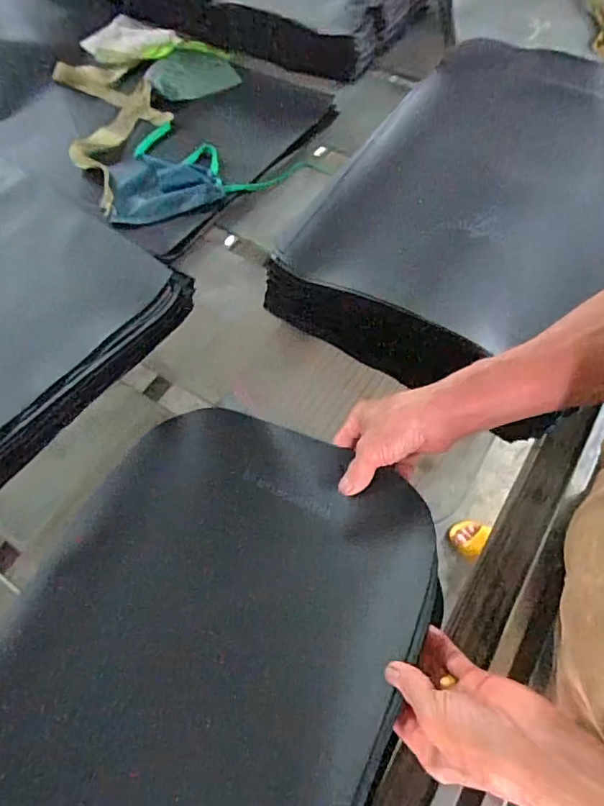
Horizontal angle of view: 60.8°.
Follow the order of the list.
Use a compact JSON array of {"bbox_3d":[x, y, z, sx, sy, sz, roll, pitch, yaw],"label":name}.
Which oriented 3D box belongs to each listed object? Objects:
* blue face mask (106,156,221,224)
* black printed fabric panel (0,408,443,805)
[{"bbox_3d":[-0.189,-0.304,0.712,0.148,0.020,0.128,-6,61,-2],"label":"blue face mask"},{"bbox_3d":[-0.109,0.240,0.399,0.324,0.055,0.505,22,65,13],"label":"black printed fabric panel"}]

